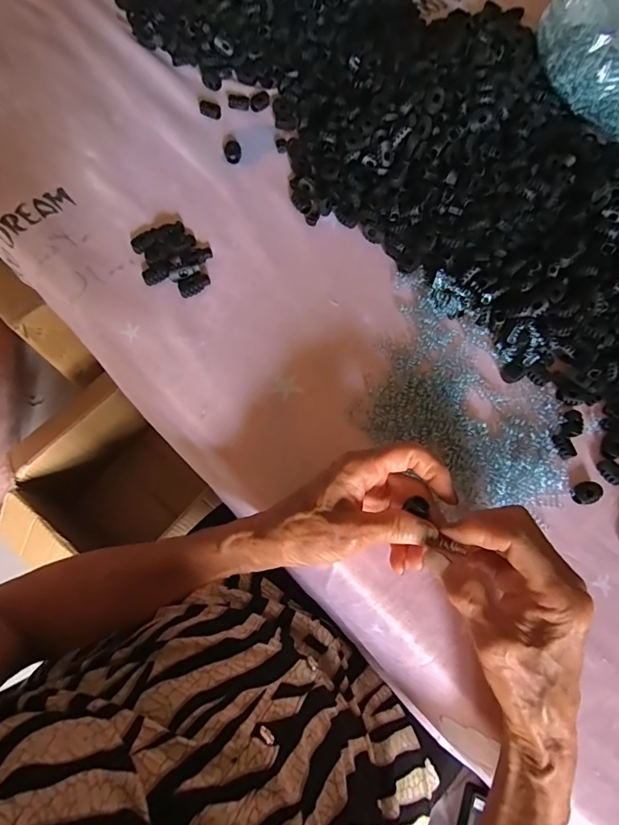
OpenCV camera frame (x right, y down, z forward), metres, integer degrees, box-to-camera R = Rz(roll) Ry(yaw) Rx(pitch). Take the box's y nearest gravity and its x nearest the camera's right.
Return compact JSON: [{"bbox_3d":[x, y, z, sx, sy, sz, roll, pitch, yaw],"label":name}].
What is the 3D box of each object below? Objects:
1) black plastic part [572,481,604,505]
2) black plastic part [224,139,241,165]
[{"bbox_3d":[0.224,0.065,0.351,0.023,0.006,0.017,-15,72,-8],"label":"black plastic part"},{"bbox_3d":[-0.078,-0.267,0.447,0.016,0.009,0.024,-8,71,-5],"label":"black plastic part"}]

